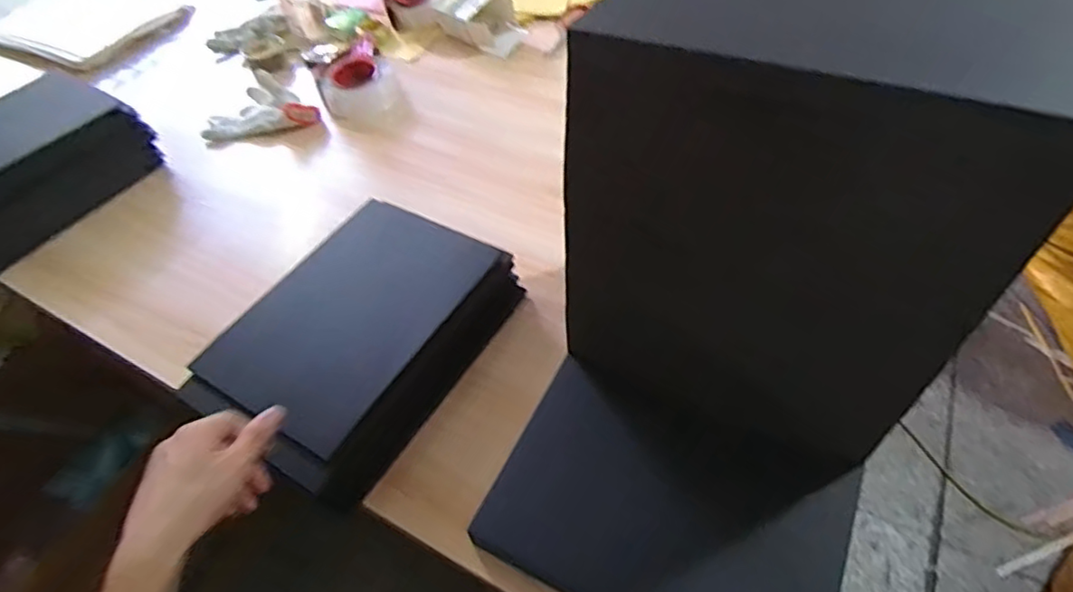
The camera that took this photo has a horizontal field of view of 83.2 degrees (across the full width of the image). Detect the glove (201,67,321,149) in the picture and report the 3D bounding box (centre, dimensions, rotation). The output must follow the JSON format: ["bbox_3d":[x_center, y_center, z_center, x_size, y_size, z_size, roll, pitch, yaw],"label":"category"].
[{"bbox_3d":[-0.468,-0.302,1.002,0.167,0.069,0.136,26,59,24],"label":"glove"}]

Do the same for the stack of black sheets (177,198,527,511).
[{"bbox_3d":[-0.196,0.045,0.682,0.236,0.073,0.325,22,57,22],"label":"stack of black sheets"}]

